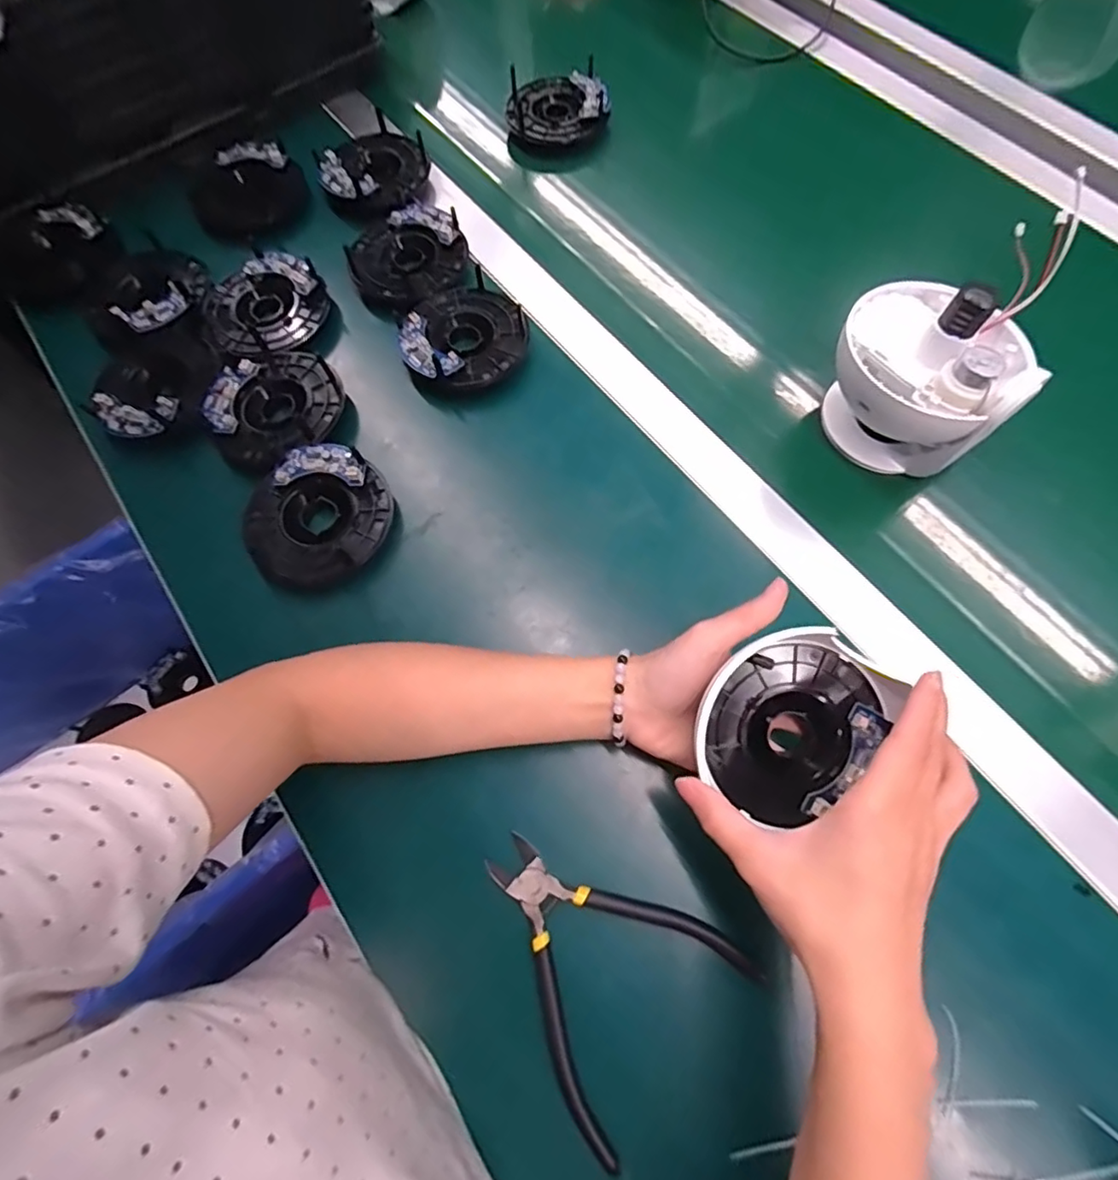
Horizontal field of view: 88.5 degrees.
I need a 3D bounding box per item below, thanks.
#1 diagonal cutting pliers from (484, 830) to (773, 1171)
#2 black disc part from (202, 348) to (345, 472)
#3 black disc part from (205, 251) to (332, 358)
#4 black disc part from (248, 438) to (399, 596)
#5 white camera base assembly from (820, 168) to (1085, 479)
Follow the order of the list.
[{"bbox_3d":[0.024,0.195,0.312,0.115,0.007,0.141,-37,73,-10],"label":"diagonal cutting pliers"},{"bbox_3d":[-0.215,-0.140,0.430,0.098,0.019,0.089,-44,75,-12],"label":"black disc part"},{"bbox_3d":[-0.242,-0.237,0.471,0.094,0.017,0.095,-1,71,2],"label":"black disc part"},{"bbox_3d":[-0.169,-0.051,0.404,0.091,0.023,0.101,37,76,14],"label":"black disc part"},{"bbox_3d":[0.253,-0.163,0.385,0.109,0.119,0.130,33,75,13],"label":"white camera base assembly"}]

